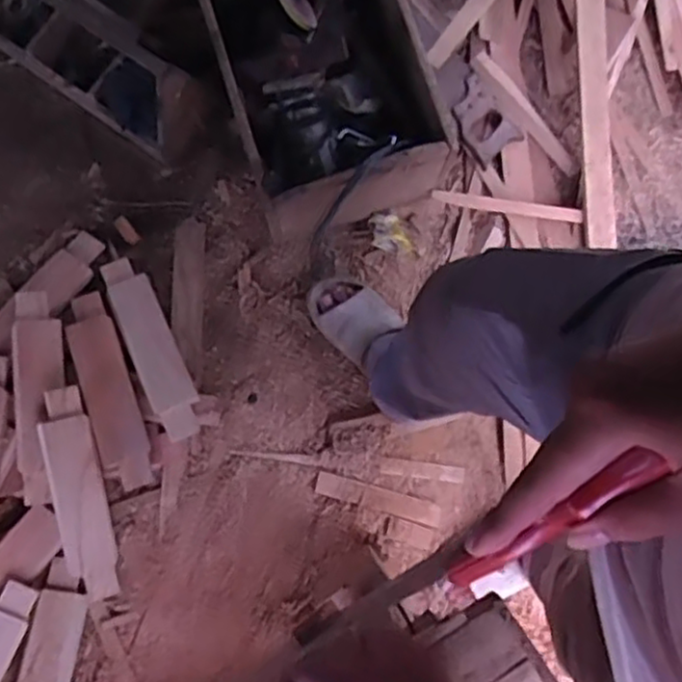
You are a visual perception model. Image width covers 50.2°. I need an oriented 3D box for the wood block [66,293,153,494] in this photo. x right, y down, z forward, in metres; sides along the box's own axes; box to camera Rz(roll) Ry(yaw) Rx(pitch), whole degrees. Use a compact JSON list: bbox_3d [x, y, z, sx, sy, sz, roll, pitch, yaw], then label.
[{"bbox_3d":[-0.403,0.082,1.269,0.082,0.046,0.348,-17,77,-6],"label":"wood block"}]

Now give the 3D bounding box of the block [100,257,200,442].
[{"bbox_3d":[-0.332,0.007,1.290,0.080,0.029,0.338,-23,77,-7],"label":"block"}]

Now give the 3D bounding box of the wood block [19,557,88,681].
[{"bbox_3d":[-0.477,0.536,1.165,0.079,0.050,0.345,8,75,1],"label":"wood block"}]

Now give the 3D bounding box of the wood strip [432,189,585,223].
[{"bbox_3d":[0.319,-0.260,1.395,0.285,0.022,0.027,10,96,6],"label":"wood strip"}]

